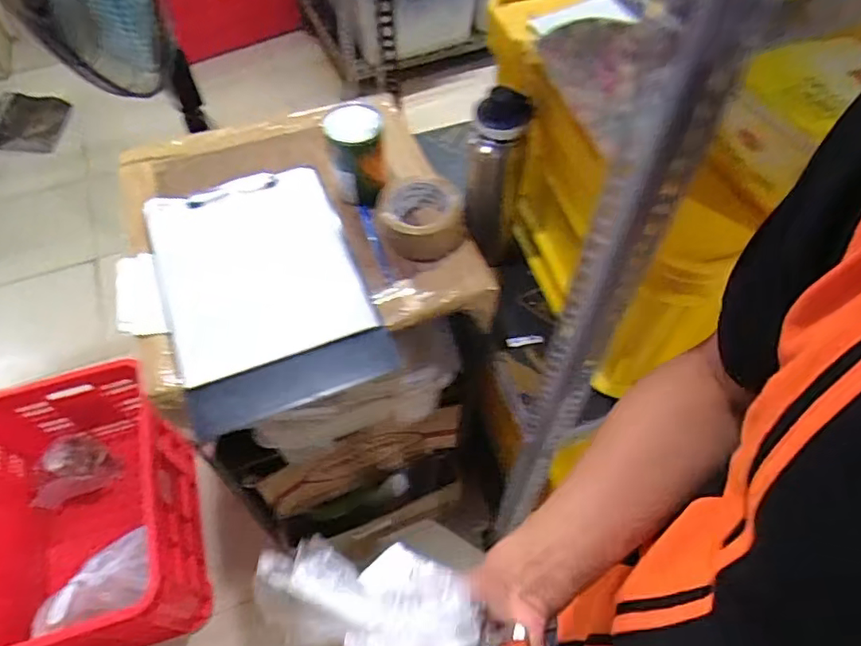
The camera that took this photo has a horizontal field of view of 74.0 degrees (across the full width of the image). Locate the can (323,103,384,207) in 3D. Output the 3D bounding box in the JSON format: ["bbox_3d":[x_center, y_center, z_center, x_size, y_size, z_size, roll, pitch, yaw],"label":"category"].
[{"bbox_3d":[-0.092,-0.207,0.718,0.063,0.115,0.063,0,57,0],"label":"can"}]

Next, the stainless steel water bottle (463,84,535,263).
[{"bbox_3d":[0.088,-0.186,0.763,0.079,0.245,0.060,3,57,1],"label":"stainless steel water bottle"}]

